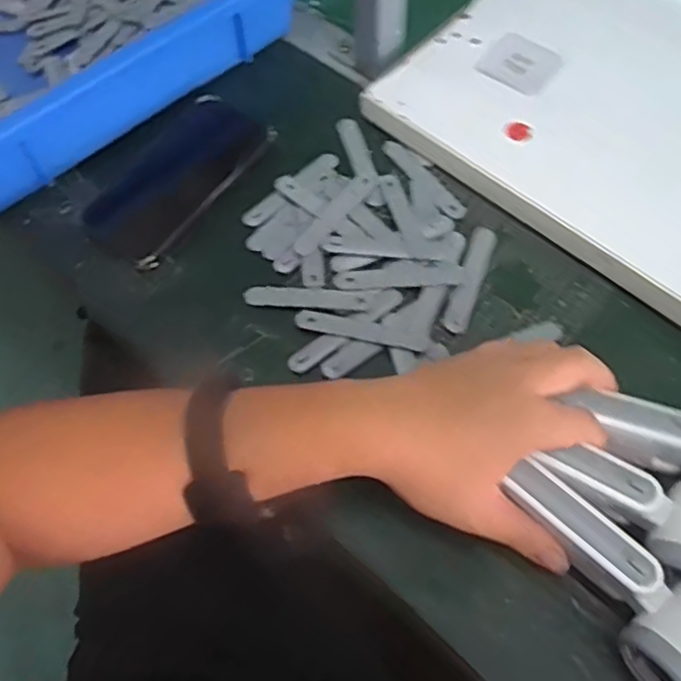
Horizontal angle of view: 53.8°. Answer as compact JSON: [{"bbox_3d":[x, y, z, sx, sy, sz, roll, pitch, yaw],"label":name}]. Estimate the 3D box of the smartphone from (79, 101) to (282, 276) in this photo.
[{"bbox_3d":[-0.133,-0.135,0.554,0.083,0.012,0.162,34,70,18],"label":"smartphone"}]

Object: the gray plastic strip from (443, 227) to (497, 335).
[{"bbox_3d":[0.097,-0.046,0.498,0.020,0.006,0.094,18,66,11],"label":"gray plastic strip"}]

